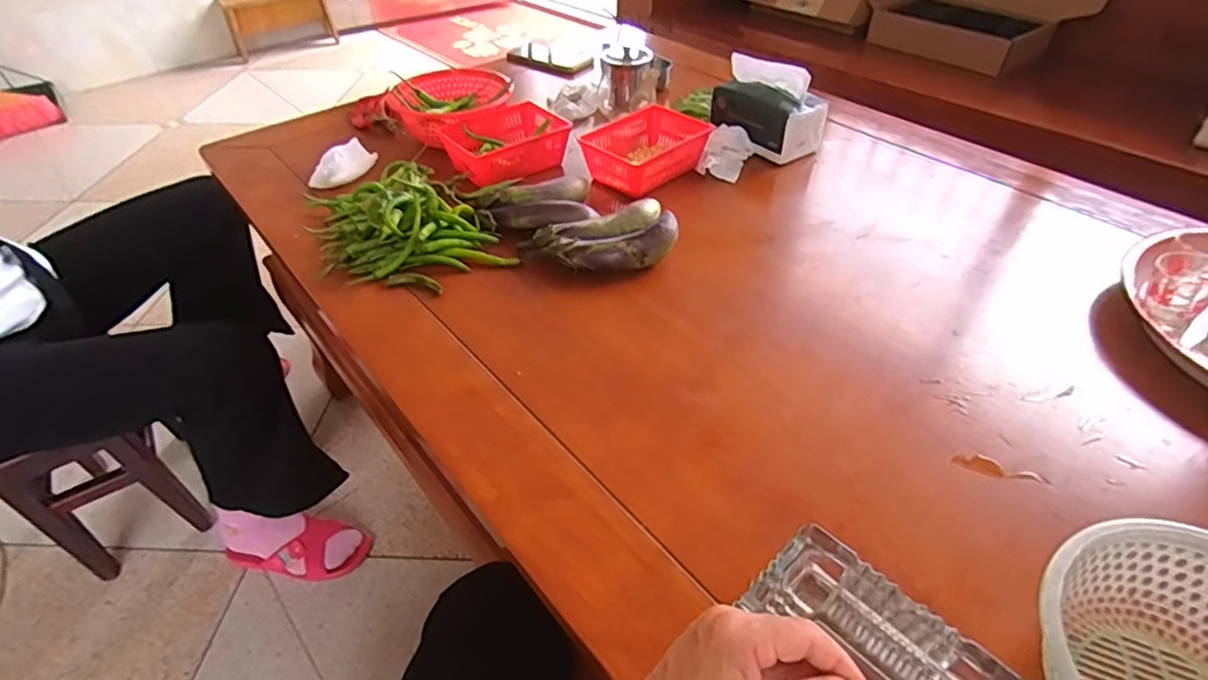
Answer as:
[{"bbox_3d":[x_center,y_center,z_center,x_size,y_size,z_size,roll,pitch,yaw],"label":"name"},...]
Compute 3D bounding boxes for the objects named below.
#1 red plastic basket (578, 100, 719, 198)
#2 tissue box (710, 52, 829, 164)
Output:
[{"bbox_3d":[0.059,-0.266,0.848,0.172,0.051,0.126,-33,52,-28],"label":"red plastic basket"},{"bbox_3d":[0.229,-0.331,0.866,0.087,0.104,0.149,-33,53,-29],"label":"tissue box"}]

